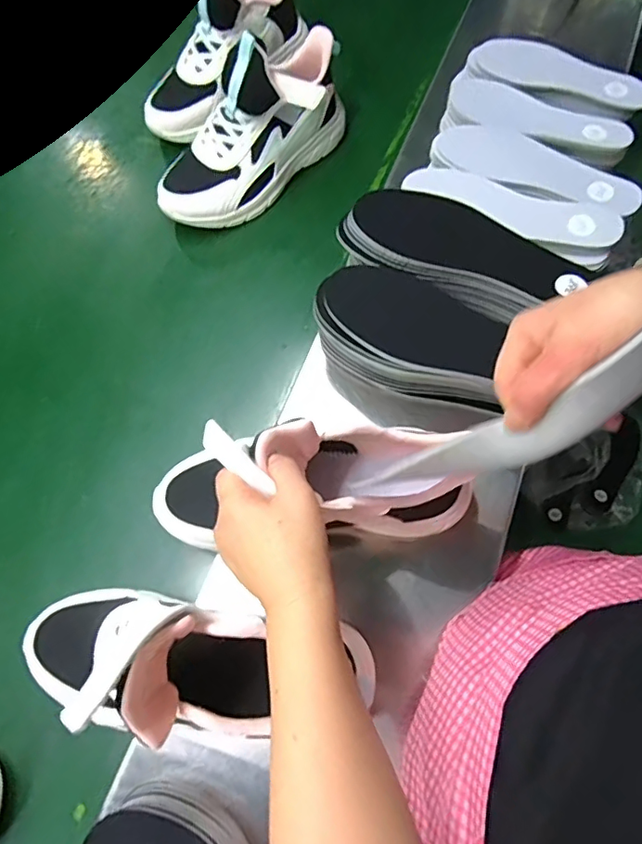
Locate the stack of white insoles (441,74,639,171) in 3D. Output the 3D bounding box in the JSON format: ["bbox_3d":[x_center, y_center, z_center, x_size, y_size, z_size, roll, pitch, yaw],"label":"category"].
[{"bbox_3d":[0.249,-0.354,0.607,0.212,0.032,0.080,25,73,9],"label":"stack of white insoles"}]

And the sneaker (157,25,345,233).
[{"bbox_3d":[-0.079,-0.339,0.601,0.263,0.137,0.096,-40,75,-12],"label":"sneaker"}]

